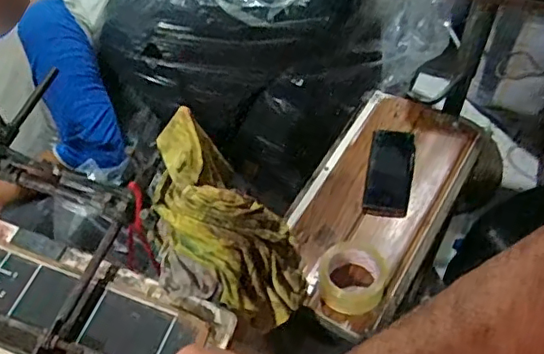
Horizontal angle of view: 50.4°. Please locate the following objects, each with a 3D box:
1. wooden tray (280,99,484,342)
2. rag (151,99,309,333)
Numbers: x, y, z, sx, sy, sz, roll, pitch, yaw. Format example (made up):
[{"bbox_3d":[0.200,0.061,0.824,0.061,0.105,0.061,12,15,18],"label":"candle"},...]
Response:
[{"bbox_3d":[0.186,0.035,1.022,0.229,0.072,0.490,27,61,18],"label":"wooden tray"},{"bbox_3d":[-0.068,0.047,0.811,0.188,0.175,0.283,-9,56,-5],"label":"rag"}]

